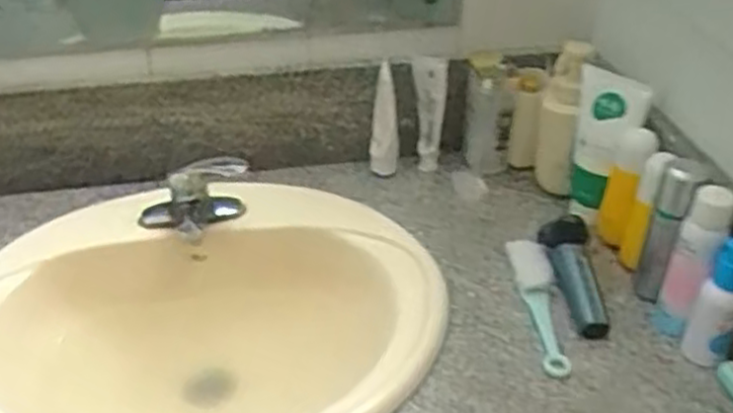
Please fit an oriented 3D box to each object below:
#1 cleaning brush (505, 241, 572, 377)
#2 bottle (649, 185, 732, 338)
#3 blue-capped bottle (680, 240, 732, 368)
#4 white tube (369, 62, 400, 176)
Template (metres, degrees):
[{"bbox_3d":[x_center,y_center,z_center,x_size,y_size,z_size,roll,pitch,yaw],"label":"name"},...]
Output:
[{"bbox_3d":[0.189,0.103,0.826,0.037,0.020,0.195,-1,37,-2],"label":"cleaning brush"},{"bbox_3d":[0.325,0.061,0.767,0.042,0.172,0.042,16,39,19],"label":"bottle"},{"bbox_3d":[0.342,0.096,0.741,0.040,0.146,0.033,16,39,19],"label":"blue-capped bottle"},{"bbox_3d":[0.025,-0.118,1.028,0.039,0.143,0.046,3,37,3],"label":"white tube"}]

